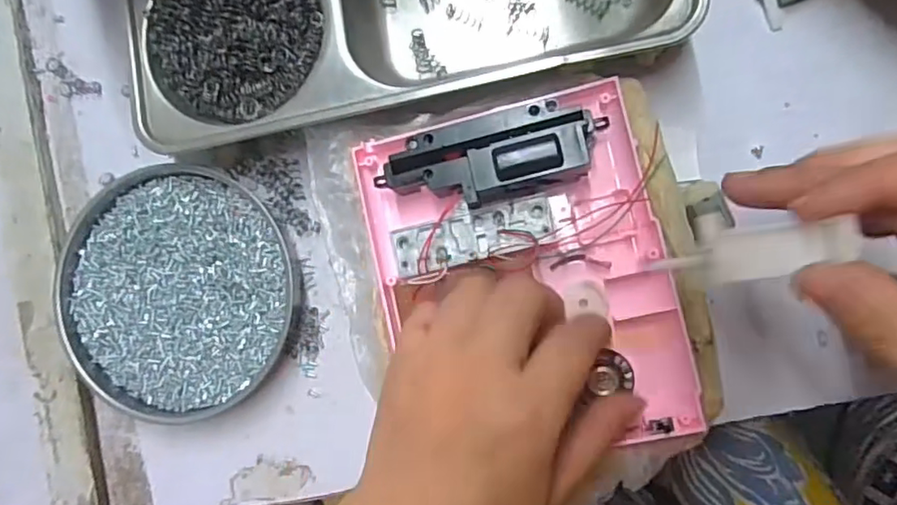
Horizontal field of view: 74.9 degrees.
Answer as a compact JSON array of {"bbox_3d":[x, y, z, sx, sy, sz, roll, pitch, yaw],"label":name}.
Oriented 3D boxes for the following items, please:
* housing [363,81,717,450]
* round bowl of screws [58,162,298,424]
[{"bbox_3d":[0.034,0.012,0.274,0.132,0.032,0.156,-13,88,9],"label":"housing"},{"bbox_3d":[-0.150,0.022,0.328,0.126,0.020,0.136,0,90,9],"label":"round bowl of screws"}]

